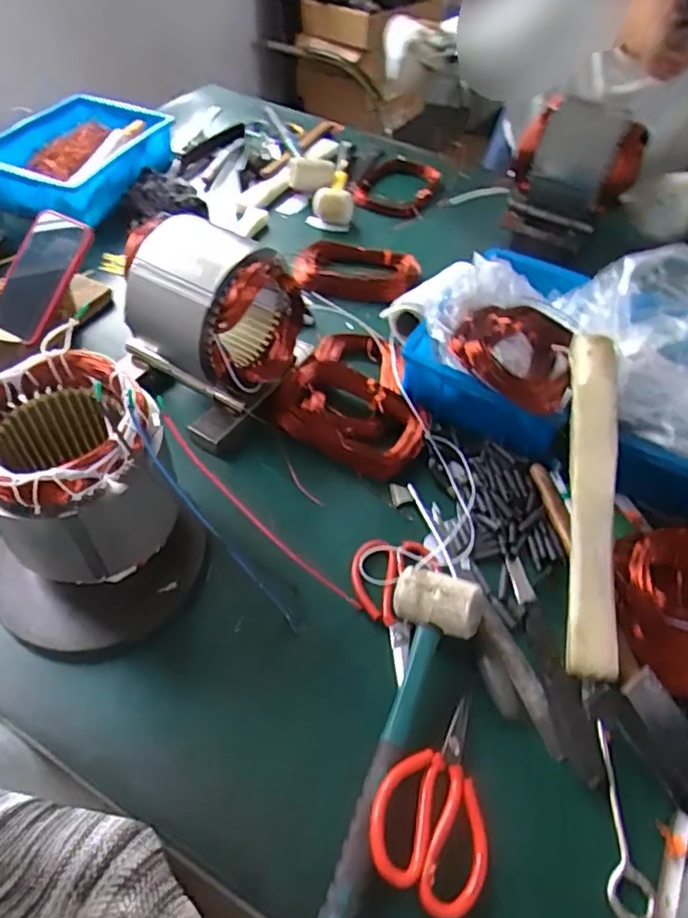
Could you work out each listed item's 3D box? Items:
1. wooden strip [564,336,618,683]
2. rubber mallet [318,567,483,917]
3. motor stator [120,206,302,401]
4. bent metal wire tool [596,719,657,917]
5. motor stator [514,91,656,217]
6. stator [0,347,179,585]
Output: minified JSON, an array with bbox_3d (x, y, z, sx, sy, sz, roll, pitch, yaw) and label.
[{"bbox_3d":[0.238,0.026,0.582,0.039,0.028,0.349,8,67,5],"label":"wooden strip"},{"bbox_3d":[0.047,0.220,0.469,0.071,0.057,0.277,15,50,9],"label":"rubber mallet"},{"bbox_3d":[-0.151,-0.164,0.663,0.160,0.133,0.160,18,51,11],"label":"motor stator"},{"bbox_3d":[0.208,0.274,0.462,0.028,0.014,0.137,3,50,1],"label":"bent metal wire tool"},{"bbox_3d":[0.404,-0.506,1.022,0.176,0.147,0.176,32,56,22],"label":"motor stator"},{"bbox_3d":[-0.231,0.020,0.526,0.135,0.170,0.140,2,50,-3],"label":"stator"}]

